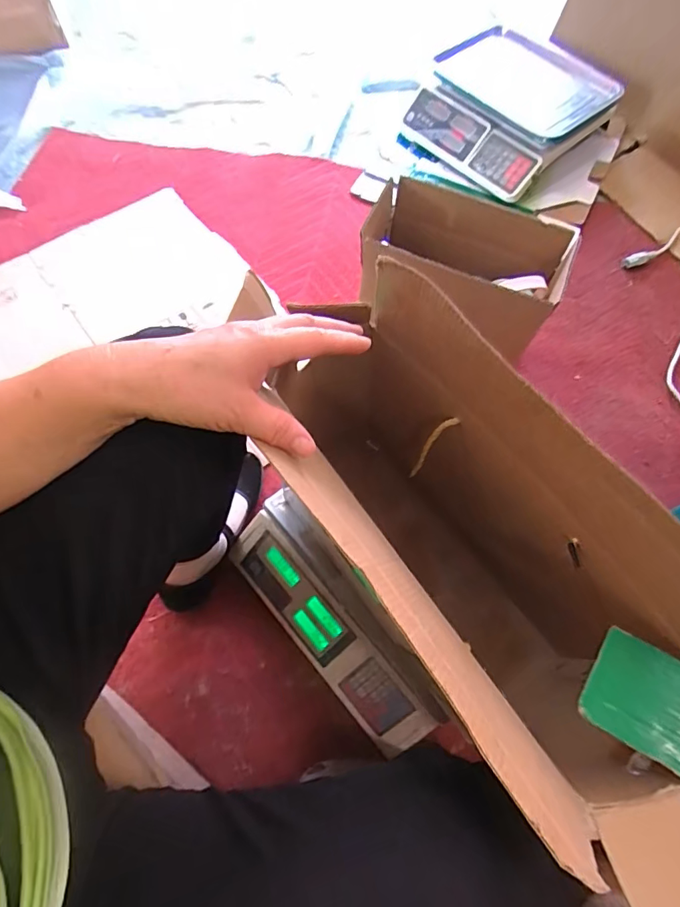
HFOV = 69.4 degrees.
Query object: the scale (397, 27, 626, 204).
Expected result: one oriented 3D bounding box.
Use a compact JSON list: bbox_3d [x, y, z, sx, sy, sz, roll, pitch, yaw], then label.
[{"bbox_3d":[0.358,-0.729,1.044,0.356,0.114,0.351,36,70,15],"label":"scale"}]

